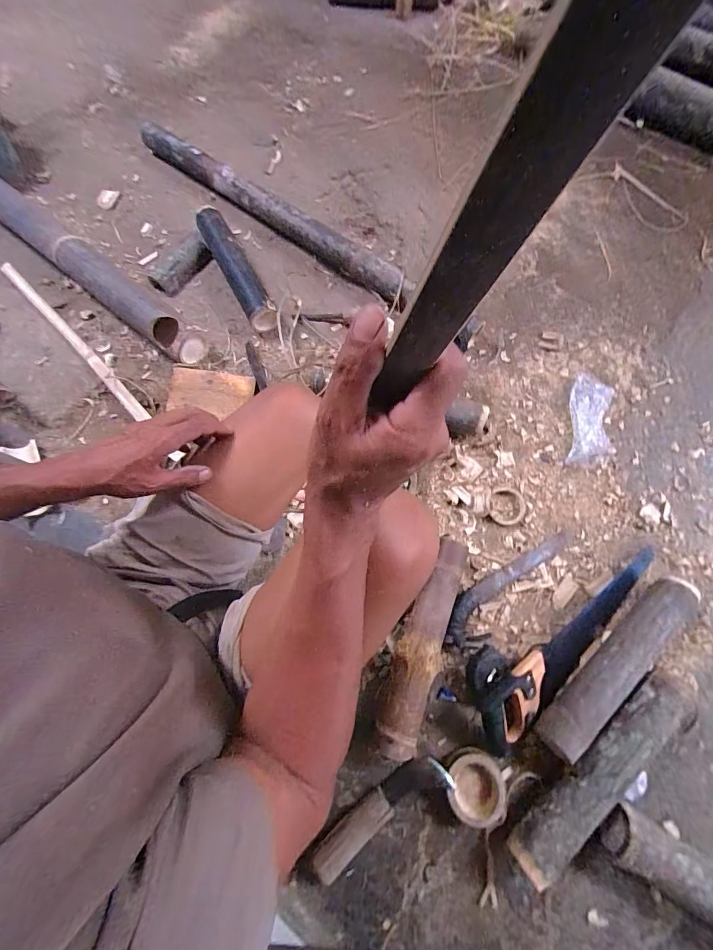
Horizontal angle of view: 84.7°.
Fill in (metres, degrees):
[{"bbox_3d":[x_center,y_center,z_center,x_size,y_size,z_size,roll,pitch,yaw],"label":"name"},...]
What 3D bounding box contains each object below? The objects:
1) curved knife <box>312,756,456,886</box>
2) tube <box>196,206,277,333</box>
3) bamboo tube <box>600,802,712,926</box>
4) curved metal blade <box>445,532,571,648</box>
[{"bbox_3d":[0.036,0.515,0.597,0.230,0.025,0.055,-31,71,-10],"label":"curved knife"},{"bbox_3d":[-0.300,-0.516,0.962,0.070,0.061,0.379,-26,72,-8],"label":"tube"},{"bbox_3d":[0.510,0.588,0.534,0.341,0.071,0.075,29,73,10],"label":"bamboo tube"},{"bbox_3d":[0.280,0.193,0.730,0.315,0.032,0.058,-37,72,-12],"label":"curved metal blade"}]

